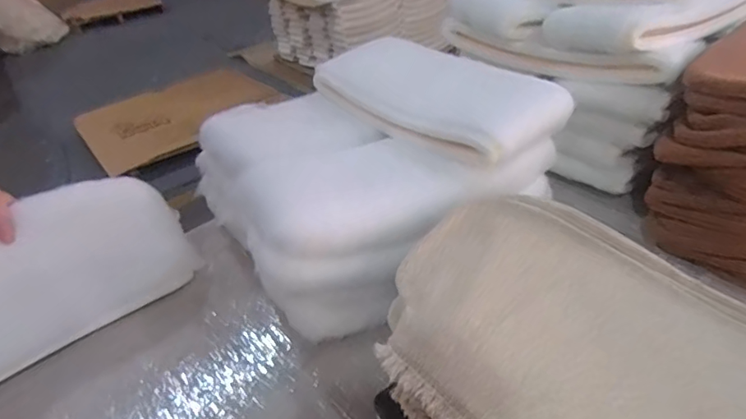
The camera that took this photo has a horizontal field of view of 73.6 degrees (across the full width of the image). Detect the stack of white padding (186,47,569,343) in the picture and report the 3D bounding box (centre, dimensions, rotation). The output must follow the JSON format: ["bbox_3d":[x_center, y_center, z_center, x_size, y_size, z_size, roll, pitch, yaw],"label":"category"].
[{"bbox_3d":[-0.004,-0.066,0.850,0.490,0.243,0.463,-26,40,-23],"label":"stack of white padding"}]

